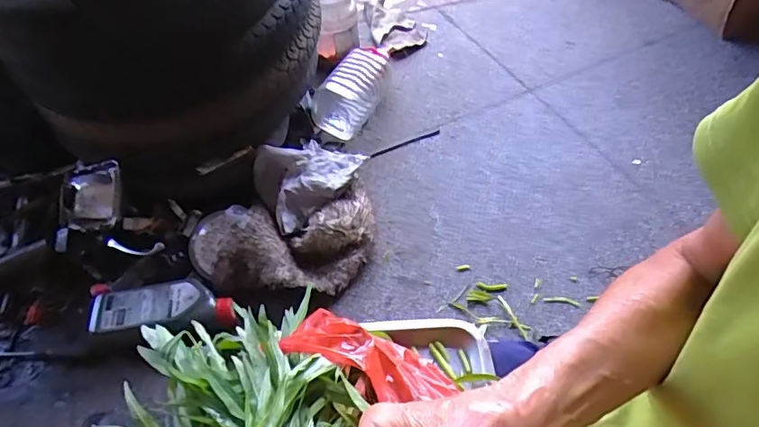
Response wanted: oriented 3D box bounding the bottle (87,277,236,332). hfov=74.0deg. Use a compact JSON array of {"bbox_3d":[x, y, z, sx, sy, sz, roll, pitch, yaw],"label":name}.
[{"bbox_3d":[-0.373,0.170,0.885,0.238,0.064,0.094,-5,50,1],"label":"bottle"}]

